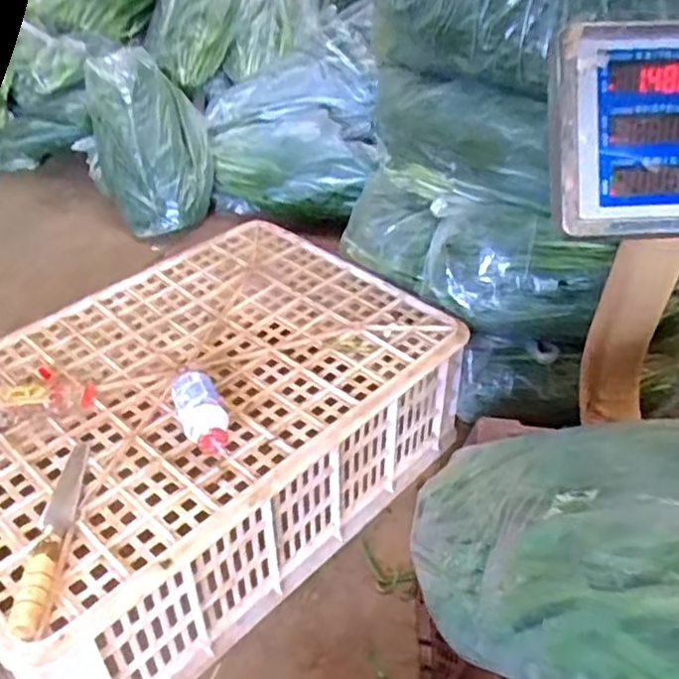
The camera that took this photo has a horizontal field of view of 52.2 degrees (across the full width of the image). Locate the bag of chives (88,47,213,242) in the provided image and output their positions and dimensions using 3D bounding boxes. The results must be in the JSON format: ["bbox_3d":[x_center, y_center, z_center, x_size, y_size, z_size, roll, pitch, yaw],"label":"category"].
[{"bbox_3d":[-0.382,-0.391,1.415,0.173,0.162,0.418,-2,66,-54],"label":"bag of chives"}]

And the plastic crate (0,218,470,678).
[{"bbox_3d":[-0.174,0.100,0.816,0.396,0.187,0.572,31,48,32],"label":"plastic crate"}]

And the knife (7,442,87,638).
[{"bbox_3d":[-0.249,0.160,0.602,0.027,0.027,0.204,-4,39,-5],"label":"knife"}]

